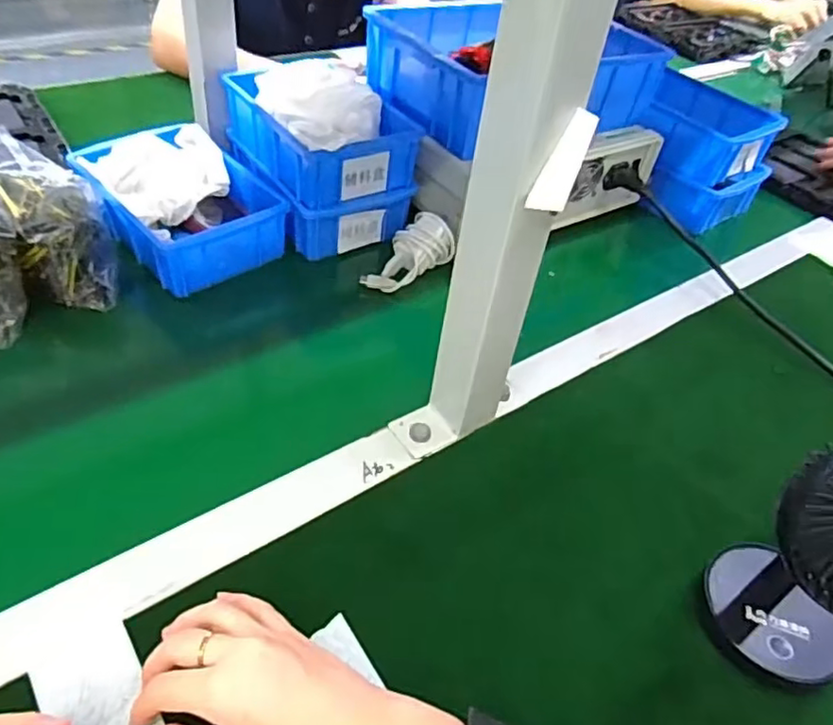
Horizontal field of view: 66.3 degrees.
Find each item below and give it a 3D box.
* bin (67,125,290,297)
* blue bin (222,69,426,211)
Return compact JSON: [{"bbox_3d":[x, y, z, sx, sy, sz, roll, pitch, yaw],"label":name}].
[{"bbox_3d":[-0.234,-0.161,0.637,0.142,0.069,0.186,-32,57,-33],"label":"bin"},{"bbox_3d":[-0.103,-0.247,0.681,0.139,0.059,0.198,-22,52,-28],"label":"blue bin"}]

